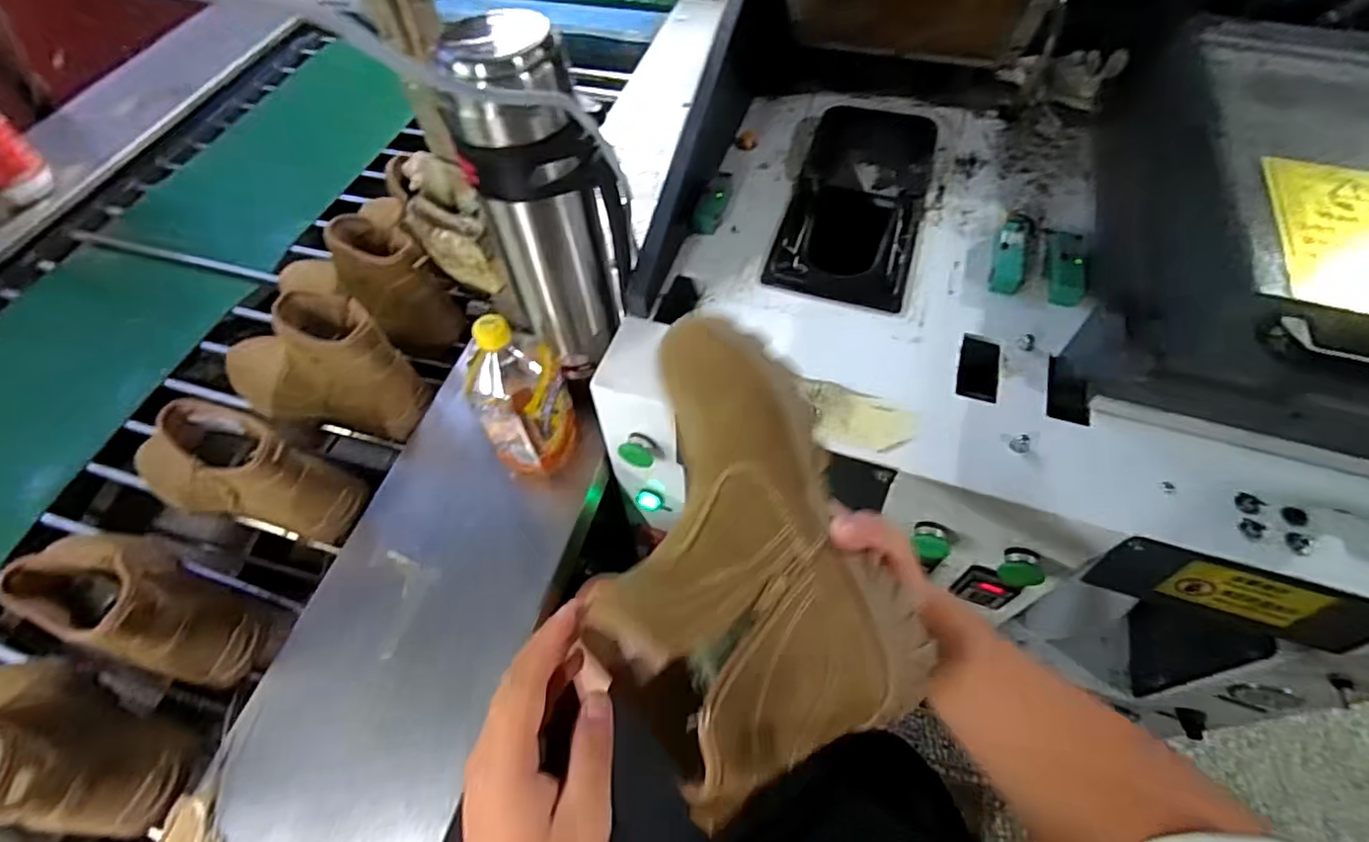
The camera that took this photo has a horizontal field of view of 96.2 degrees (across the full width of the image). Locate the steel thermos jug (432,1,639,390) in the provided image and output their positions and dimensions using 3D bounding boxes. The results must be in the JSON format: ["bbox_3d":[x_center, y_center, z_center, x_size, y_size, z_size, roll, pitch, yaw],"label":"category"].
[{"bbox_3d":[-0.122,-0.191,0.589,0.104,0.327,0.121,40,67,22],"label":"steel thermos jug"}]

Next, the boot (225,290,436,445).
[{"bbox_3d":[-0.467,-0.077,0.752,0.284,0.154,0.101,12,60,8],"label":"boot"}]

